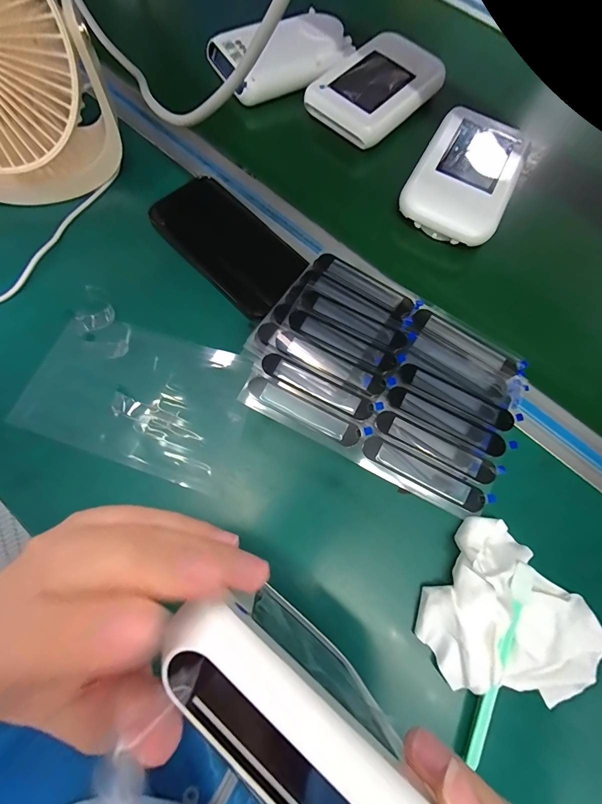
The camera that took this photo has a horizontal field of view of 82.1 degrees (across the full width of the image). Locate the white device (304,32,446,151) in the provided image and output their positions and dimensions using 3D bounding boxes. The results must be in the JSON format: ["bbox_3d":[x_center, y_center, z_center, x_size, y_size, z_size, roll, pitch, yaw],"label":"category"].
[{"bbox_3d":[0.084,-0.343,0.379,0.090,0.027,0.137,42,75,10],"label":"white device"}]

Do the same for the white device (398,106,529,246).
[{"bbox_3d":[0.164,-0.224,0.343,0.092,0.022,0.142,28,73,6],"label":"white device"}]

